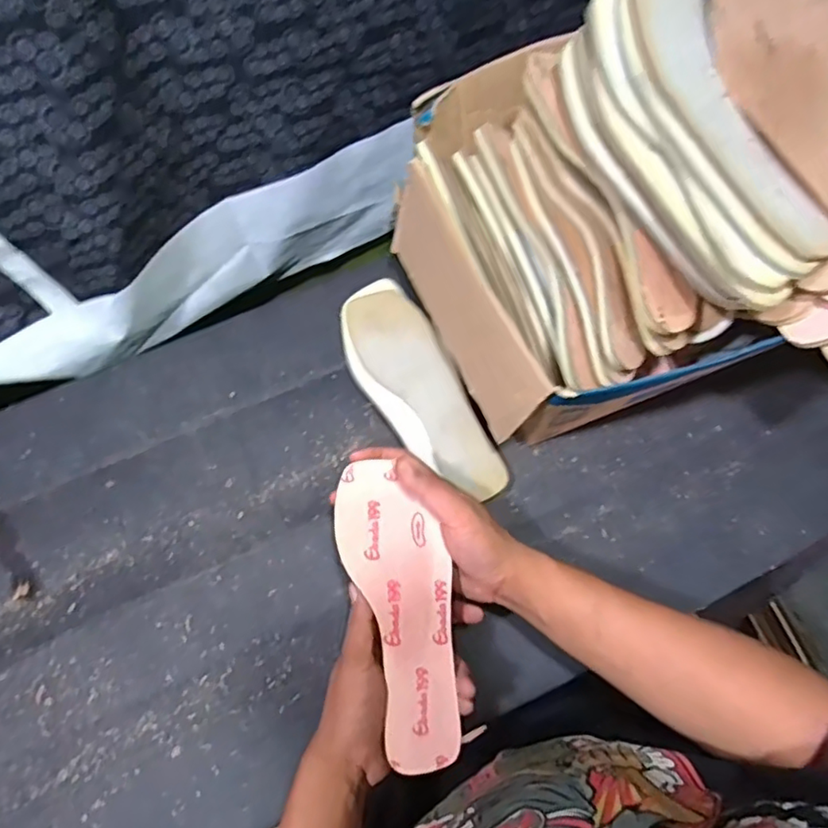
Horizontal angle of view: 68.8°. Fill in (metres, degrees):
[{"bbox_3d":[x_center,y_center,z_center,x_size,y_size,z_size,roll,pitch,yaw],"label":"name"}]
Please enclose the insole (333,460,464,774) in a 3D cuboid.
[{"bbox_3d":[-0.006,0.149,0.474,0.080,0.021,0.232,-14,76,-3],"label":"insole"}]

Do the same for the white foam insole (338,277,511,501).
[{"bbox_3d":[0.001,-0.022,0.607,0.084,0.029,0.246,-27,77,-7],"label":"white foam insole"}]

